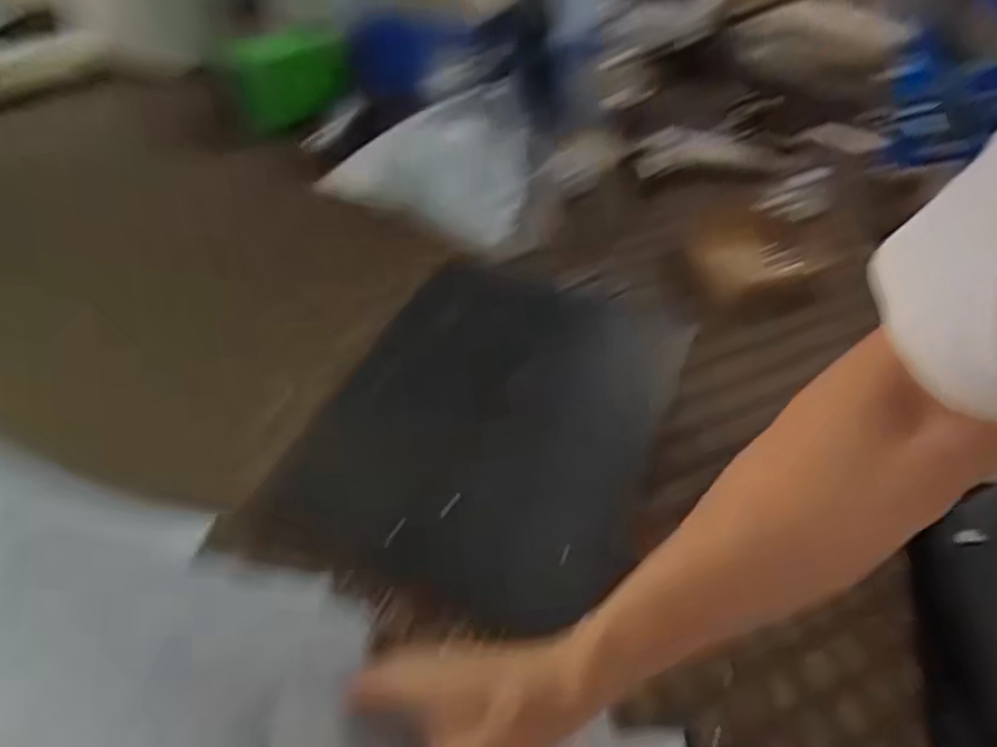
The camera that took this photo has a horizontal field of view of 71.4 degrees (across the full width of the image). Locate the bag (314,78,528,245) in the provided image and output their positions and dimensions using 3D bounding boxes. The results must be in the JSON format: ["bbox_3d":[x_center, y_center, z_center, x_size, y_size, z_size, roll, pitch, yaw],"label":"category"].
[{"bbox_3d":[-0.091,-0.286,0.907,0.253,0.153,0.116,14,47,9],"label":"bag"}]

